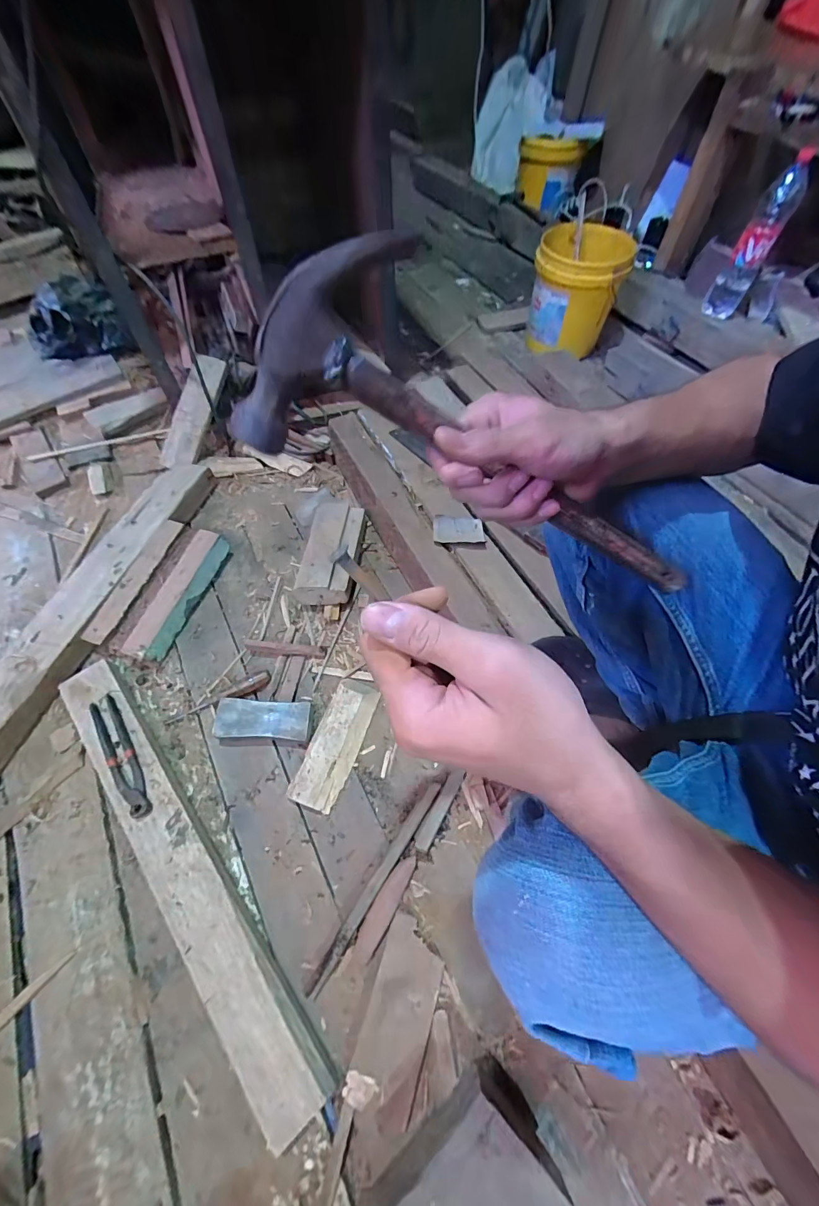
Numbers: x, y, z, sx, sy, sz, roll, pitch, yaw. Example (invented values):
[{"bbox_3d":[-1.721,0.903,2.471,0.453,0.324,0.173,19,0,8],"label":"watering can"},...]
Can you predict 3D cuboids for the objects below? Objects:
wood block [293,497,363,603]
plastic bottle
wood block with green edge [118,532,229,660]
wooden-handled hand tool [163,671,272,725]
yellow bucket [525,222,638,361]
[{"bbox_3d":[-0.165,-0.123,0.864,0.107,0.051,0.264,5,63,2],"label":"wood block"},{"bbox_3d":[0.883,-0.908,1.029,0.097,0.307,0.103,29,67,14],"label":"plastic bottle"},{"bbox_3d":[-0.471,-0.017,0.830,0.069,0.064,0.281,18,65,9],"label":"wood block with green edge"},{"bbox_3d":[-0.353,0.178,0.745,0.194,0.021,0.030,-26,66,-12],"label":"wooden-handled hand tool"},{"bbox_3d":[0.484,-0.917,1.195,0.236,0.245,0.241,0,63,0],"label":"yellow bucket"}]

